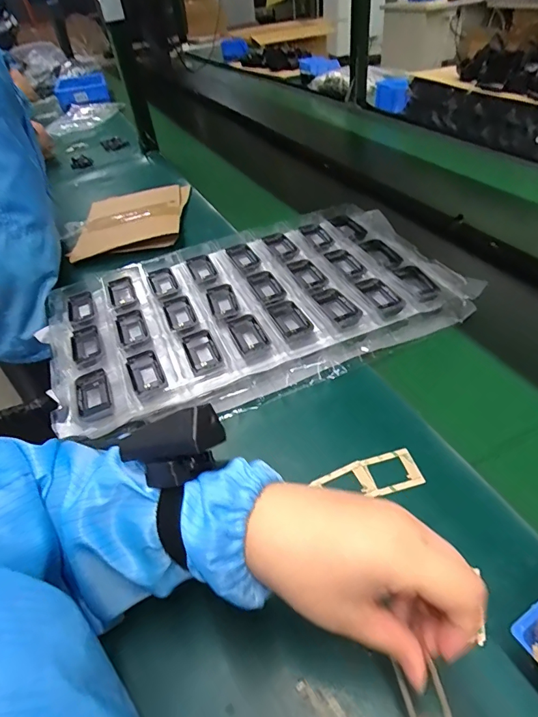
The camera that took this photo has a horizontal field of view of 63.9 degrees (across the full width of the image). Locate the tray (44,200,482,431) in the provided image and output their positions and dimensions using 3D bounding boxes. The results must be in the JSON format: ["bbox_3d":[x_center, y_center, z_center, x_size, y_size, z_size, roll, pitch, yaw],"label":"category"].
[{"bbox_3d":[-0.022,-0.079,0.602,0.535,0.054,0.306,-20,44,-13],"label":"tray"}]

